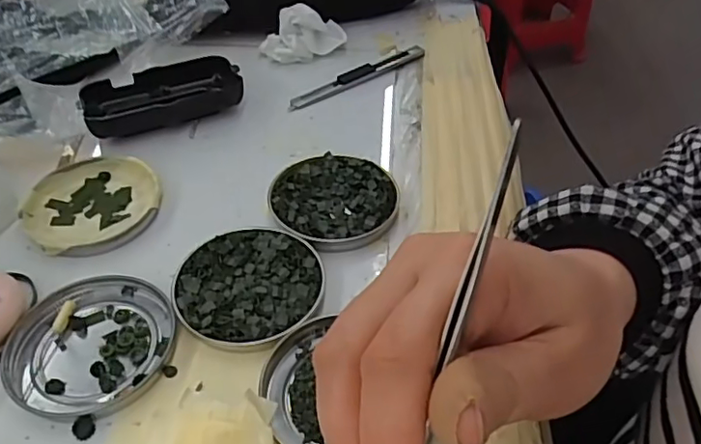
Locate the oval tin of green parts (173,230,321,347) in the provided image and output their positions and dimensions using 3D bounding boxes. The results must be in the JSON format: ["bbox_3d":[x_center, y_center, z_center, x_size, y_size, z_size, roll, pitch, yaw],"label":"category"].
[{"bbox_3d":[-0.054,0.034,0.317,0.077,0.010,0.074,-13,47,-12],"label":"oval tin of green parts"}]

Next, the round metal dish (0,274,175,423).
[{"bbox_3d":[-0.128,0.060,0.295,0.080,0.008,0.075,0,45,0],"label":"round metal dish"}]

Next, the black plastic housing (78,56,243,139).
[{"bbox_3d":[-0.136,-0.089,0.431,0.107,0.026,0.050,-20,49,-19],"label":"black plastic housing"}]

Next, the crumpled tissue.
[{"bbox_3d":[-0.039,-0.158,0.493,0.070,0.032,0.039,-9,46,-9],"label":"crumpled tissue"}]

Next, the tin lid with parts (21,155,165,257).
[{"bbox_3d":[-0.159,-0.011,0.365,0.078,0.011,0.077,0,45,0],"label":"tin lid with parts"}]

